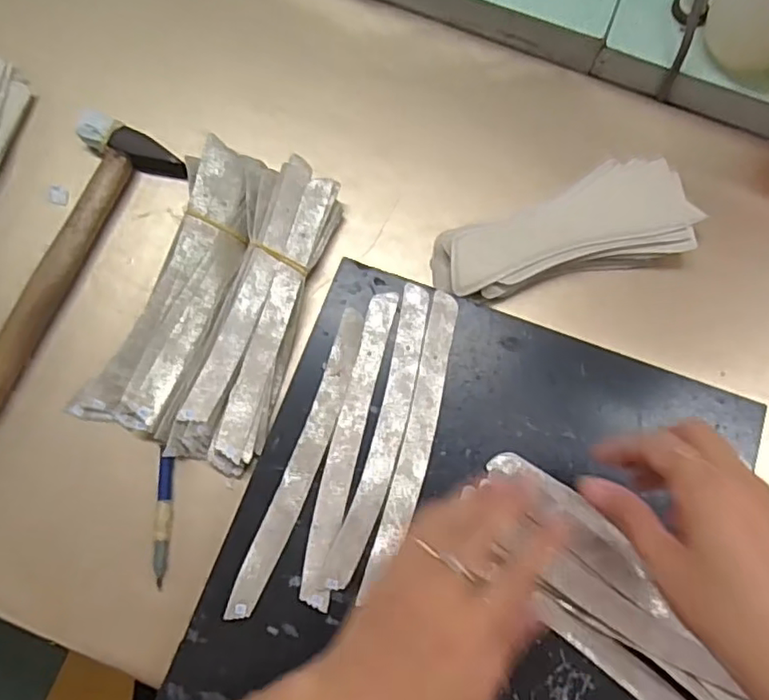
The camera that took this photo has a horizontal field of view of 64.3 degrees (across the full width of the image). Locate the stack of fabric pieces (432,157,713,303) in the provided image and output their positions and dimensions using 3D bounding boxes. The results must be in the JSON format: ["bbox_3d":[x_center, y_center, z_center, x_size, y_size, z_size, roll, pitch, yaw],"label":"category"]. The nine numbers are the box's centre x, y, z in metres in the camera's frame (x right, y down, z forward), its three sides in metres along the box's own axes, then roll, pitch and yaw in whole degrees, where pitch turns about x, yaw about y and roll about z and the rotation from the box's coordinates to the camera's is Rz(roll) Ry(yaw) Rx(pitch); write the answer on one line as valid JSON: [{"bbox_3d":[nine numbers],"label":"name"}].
[{"bbox_3d":[0.129,-0.087,0.446,0.189,0.025,0.076,-13,76,-4],"label":"stack of fabric pieces"}]

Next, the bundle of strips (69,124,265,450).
[{"bbox_3d":[-0.138,-0.044,0.428,0.068,0.026,0.209,22,76,4],"label":"bundle of strips"}]

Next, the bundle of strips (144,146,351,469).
[{"bbox_3d":[-0.089,-0.029,0.424,0.066,0.029,0.215,16,76,3],"label":"bundle of strips"}]

